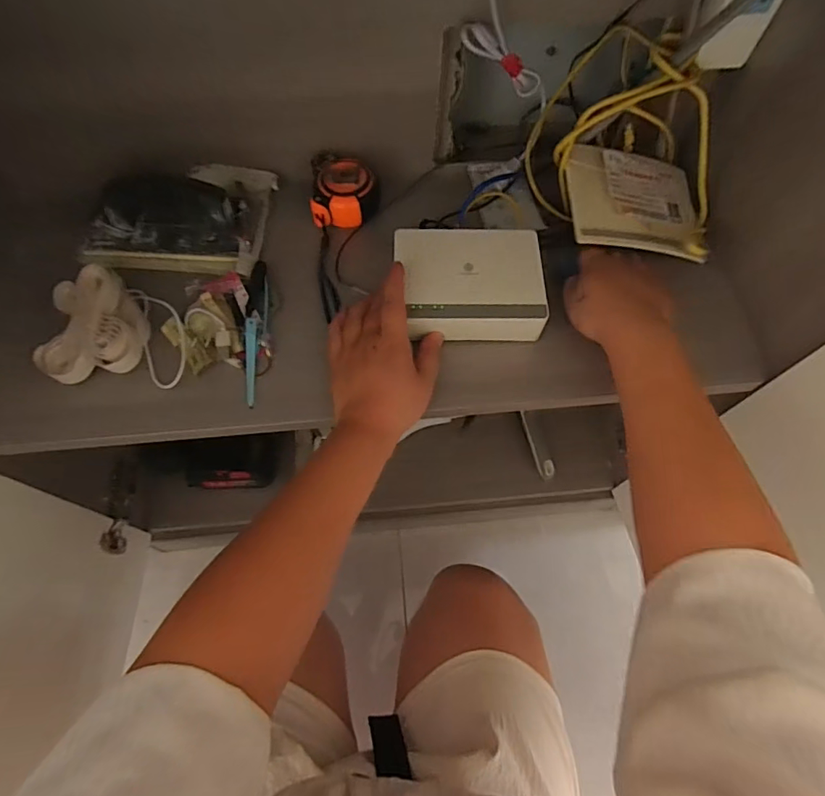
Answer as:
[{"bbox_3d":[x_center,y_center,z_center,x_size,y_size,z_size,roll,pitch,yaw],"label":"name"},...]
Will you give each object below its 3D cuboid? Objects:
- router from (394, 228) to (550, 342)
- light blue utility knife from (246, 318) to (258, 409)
[{"bbox_3d":[0.054,-0.112,0.480,0.133,0.033,0.110,-1,65,-2],"label":"router"},{"bbox_3d":[-0.149,-0.034,0.466,0.010,0.011,0.087,-3,77,-3],"label":"light blue utility knife"}]

